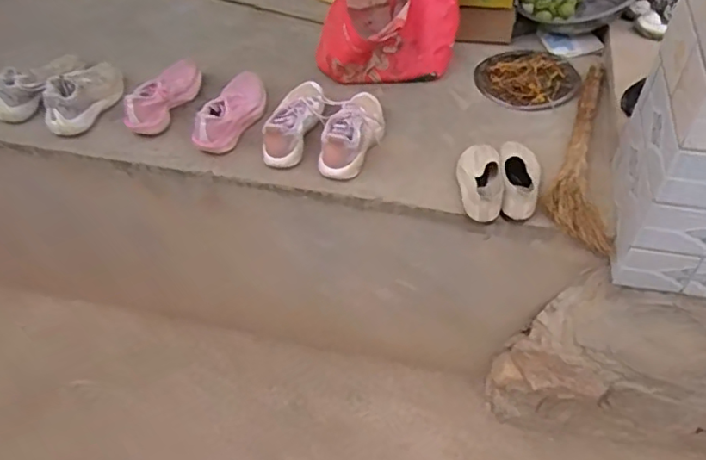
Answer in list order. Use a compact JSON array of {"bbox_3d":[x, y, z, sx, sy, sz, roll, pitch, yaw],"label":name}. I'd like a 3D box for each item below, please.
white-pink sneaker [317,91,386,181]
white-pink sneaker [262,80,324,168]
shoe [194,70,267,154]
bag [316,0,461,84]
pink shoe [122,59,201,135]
[{"bbox_3d":[0.006,-0.226,1.351,0.096,0.124,0.257,14,49,15],"label":"white-pink sneaker"},{"bbox_3d":[-0.128,-0.268,1.371,0.089,0.082,0.287,8,48,9],"label":"white-pink sneaker"},{"bbox_3d":[-0.283,-0.279,1.365,0.096,0.064,0.233,10,48,11],"label":"shoe"},{"bbox_3d":[0.091,-0.537,1.516,0.358,0.230,0.229,0,47,2],"label":"bag"},{"bbox_3d":[-0.449,-0.308,1.402,0.066,0.108,0.245,20,51,19],"label":"pink shoe"}]

